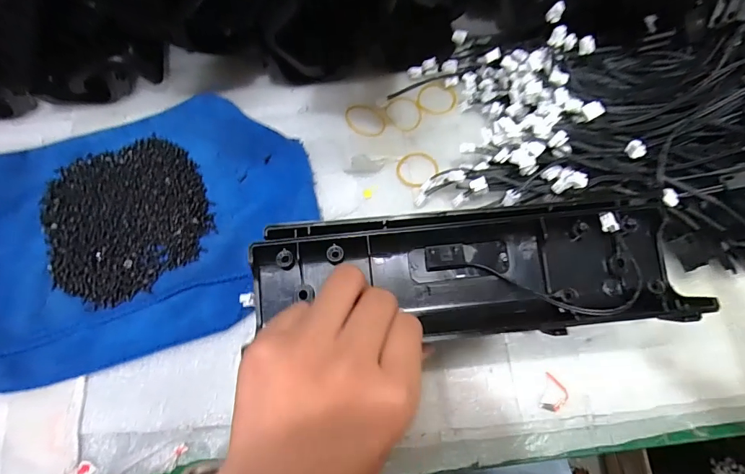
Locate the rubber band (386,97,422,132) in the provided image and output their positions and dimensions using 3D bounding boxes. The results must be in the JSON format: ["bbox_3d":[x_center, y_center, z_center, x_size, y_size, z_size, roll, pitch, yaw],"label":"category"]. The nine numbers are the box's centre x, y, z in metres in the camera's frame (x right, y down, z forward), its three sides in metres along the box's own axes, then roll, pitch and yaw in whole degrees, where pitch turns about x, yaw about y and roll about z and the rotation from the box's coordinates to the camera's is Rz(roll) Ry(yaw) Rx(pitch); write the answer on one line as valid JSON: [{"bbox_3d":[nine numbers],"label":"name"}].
[{"bbox_3d":[0.026,-0.097,0.332,0.028,0.004,0.031,-26,77,-7],"label":"rubber band"}]

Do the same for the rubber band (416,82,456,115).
[{"bbox_3d":[0.052,-0.110,0.336,0.030,0.004,0.030,0,75,0],"label":"rubber band"}]

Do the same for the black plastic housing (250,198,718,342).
[{"bbox_3d":[0.054,0.017,0.248,0.242,0.034,0.077,0,75,2],"label":"black plastic housing"}]

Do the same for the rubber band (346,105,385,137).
[{"bbox_3d":[-0.006,-0.091,0.330,0.035,0.004,0.025,28,77,7],"label":"rubber band"}]

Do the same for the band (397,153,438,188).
[{"bbox_3d":[0.033,-0.052,0.317,0.031,0.004,0.026,-41,79,-10],"label":"band"}]

